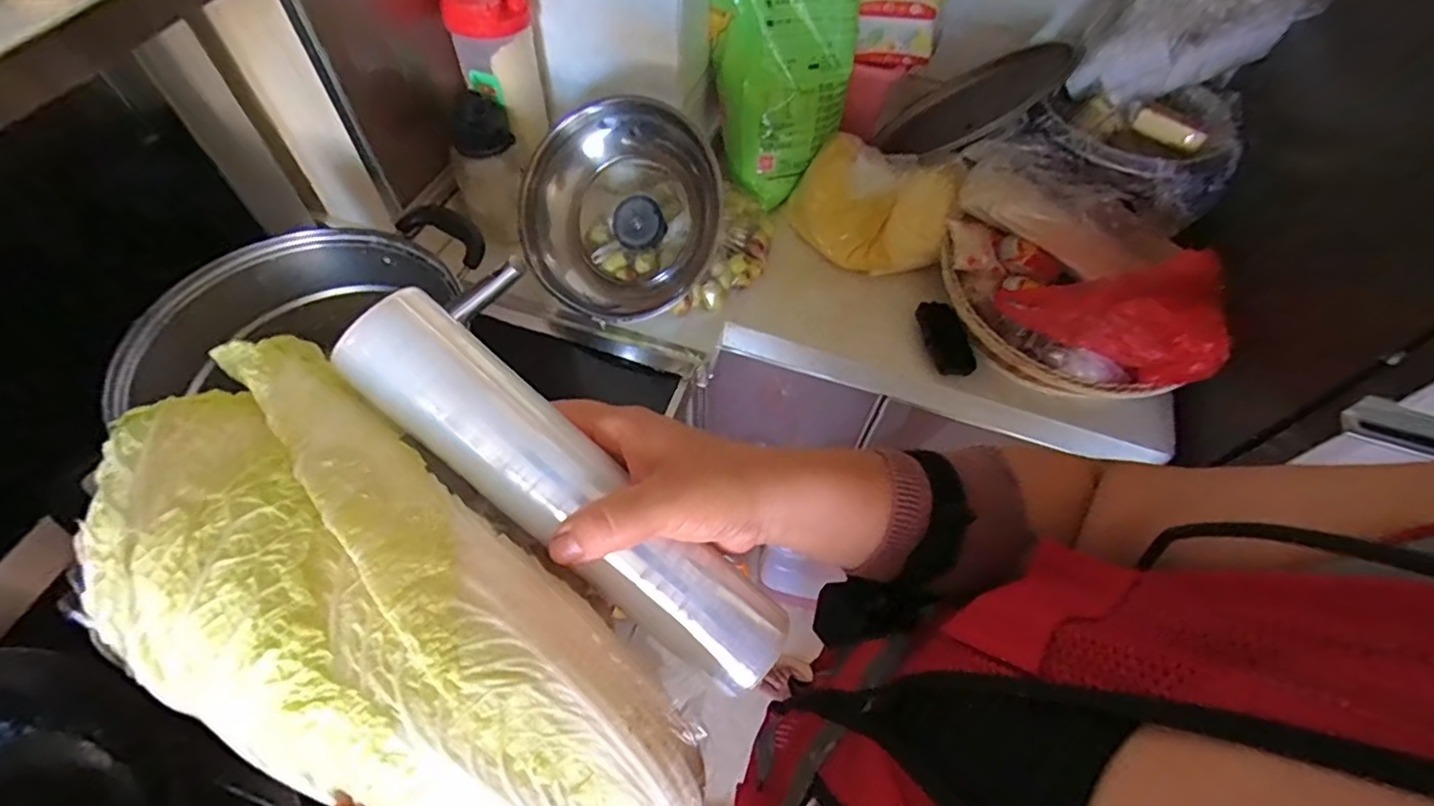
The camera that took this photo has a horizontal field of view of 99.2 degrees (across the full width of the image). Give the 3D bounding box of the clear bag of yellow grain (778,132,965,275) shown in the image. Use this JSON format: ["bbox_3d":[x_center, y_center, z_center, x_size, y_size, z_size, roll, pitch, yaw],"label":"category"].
[{"bbox_3d":[0.210,-0.277,0.856,0.224,0.093,0.152,19,59,9],"label":"clear bag of yellow grain"}]

